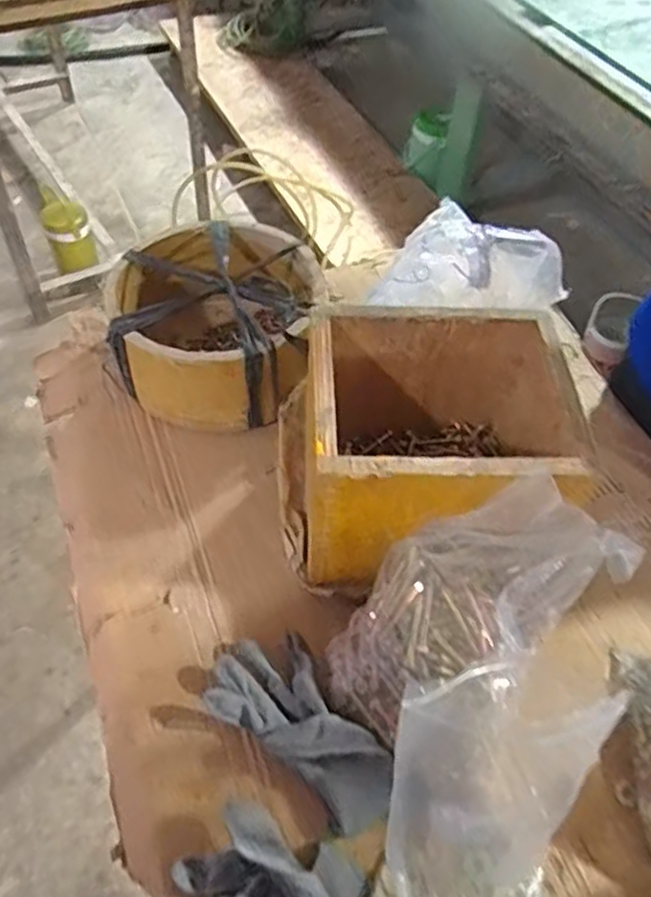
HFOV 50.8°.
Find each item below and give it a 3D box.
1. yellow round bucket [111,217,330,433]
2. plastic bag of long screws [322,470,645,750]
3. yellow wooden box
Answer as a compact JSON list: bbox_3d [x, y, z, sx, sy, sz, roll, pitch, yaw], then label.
[{"bbox_3d":[-0.114,-0.128,0.720,0.201,0.114,0.210,2,52,-3],"label":"yellow round bucket"},{"bbox_3d":[0.105,0.112,0.514,0.249,0.100,0.115,-33,58,2],"label":"plastic bag of long screws"},{"bbox_3d":[0.078,0.002,0.592,0.226,0.165,0.184,0,52,-5],"label":"yellow wooden box"}]

